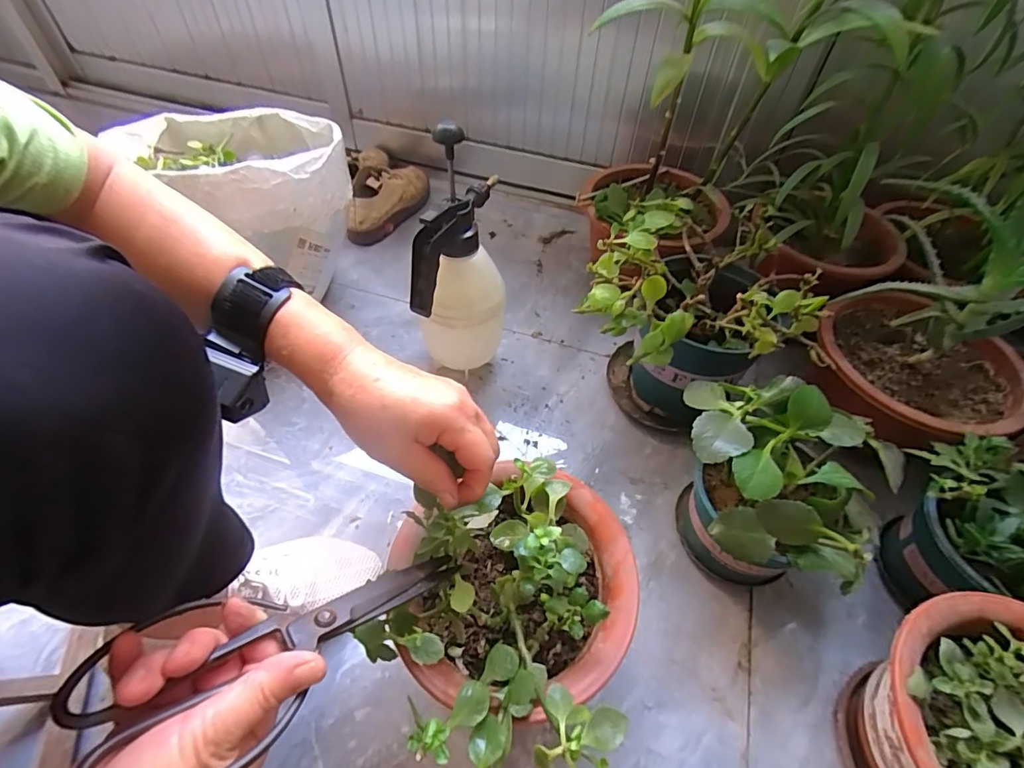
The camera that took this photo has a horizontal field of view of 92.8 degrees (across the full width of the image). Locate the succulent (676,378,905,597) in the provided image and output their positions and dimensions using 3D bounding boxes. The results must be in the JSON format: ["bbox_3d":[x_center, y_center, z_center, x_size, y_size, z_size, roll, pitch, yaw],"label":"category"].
[{"bbox_3d":[0.256,0.109,0.478,0.205,0.226,0.150,13,51,7],"label":"succulent"}]

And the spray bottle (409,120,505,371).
[{"bbox_3d":[-0.065,-0.128,0.588,0.106,0.327,0.129,-3,51,-6],"label":"spray bottle"}]

